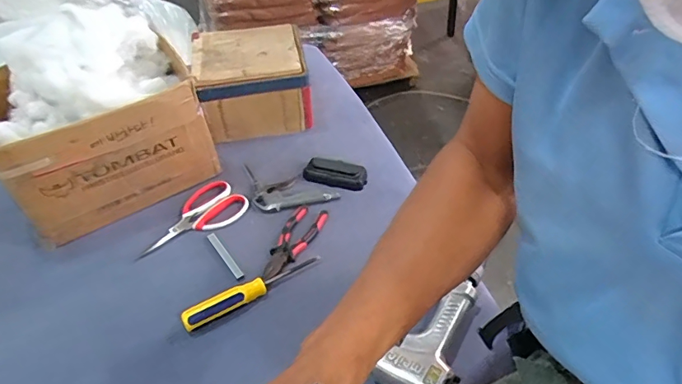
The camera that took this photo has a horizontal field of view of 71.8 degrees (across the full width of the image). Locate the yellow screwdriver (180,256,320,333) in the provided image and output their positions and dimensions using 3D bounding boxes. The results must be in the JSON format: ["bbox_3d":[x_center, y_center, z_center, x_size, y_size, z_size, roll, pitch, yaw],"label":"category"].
[{"bbox_3d":[-0.122,0.129,0.648,0.197,0.024,0.029,-28,48,-21],"label":"yellow screwdriver"}]

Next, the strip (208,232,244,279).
[{"bbox_3d":[-0.174,0.092,0.701,0.012,0.004,0.103,-30,48,-22],"label":"strip"}]

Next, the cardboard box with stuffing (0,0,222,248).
[{"bbox_3d":[-0.402,-0.125,0.765,0.304,0.274,0.278,-31,49,-25],"label":"cardboard box with stuffing"}]

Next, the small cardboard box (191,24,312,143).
[{"bbox_3d":[-0.172,-0.221,0.938,0.202,0.132,0.207,-13,44,-6],"label":"small cardboard box"}]

